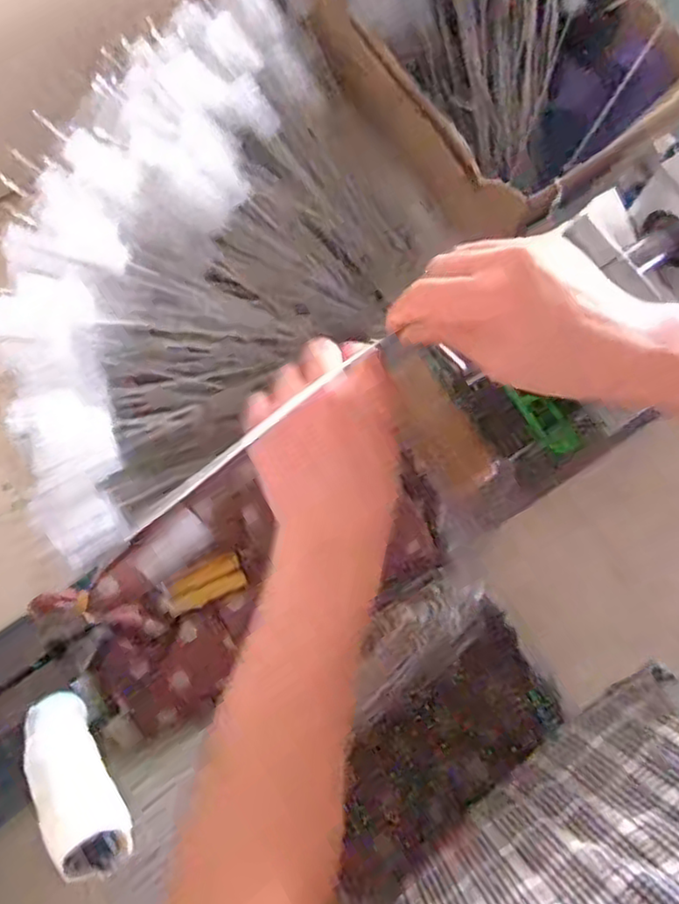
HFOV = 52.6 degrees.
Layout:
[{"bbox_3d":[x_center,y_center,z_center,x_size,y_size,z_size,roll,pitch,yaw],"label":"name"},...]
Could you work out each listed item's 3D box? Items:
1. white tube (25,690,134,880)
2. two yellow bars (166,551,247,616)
[{"bbox_3d":[-0.103,0.120,0.262,0.021,0.096,0.022,-45,121,-12],"label":"white tube"},{"bbox_3d":[-0.085,0.085,0.437,0.049,0.007,0.023,-26,95,-11],"label":"two yellow bars"}]

